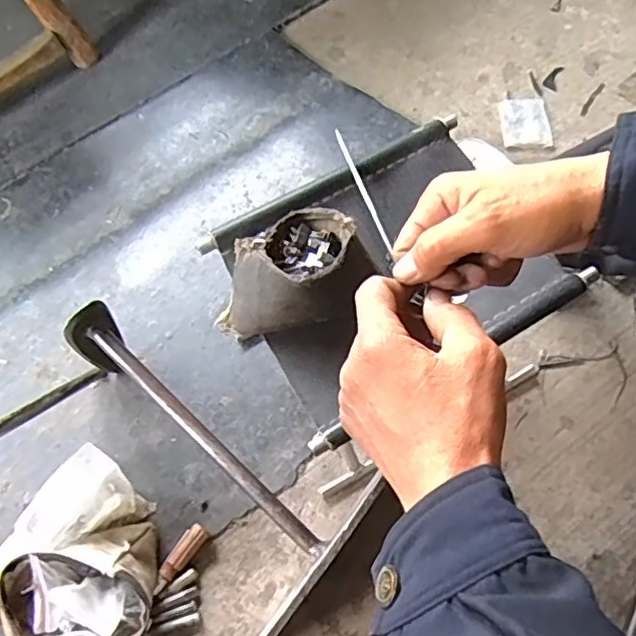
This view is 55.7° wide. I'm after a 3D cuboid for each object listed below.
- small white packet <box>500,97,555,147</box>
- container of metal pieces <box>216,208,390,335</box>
[{"bbox_3d":[0.319,-0.302,0.923,0.074,0.006,0.094,2,65,0],"label":"small white packet"},{"bbox_3d":[-0.016,-0.043,0.528,0.114,0.078,0.128,21,67,13],"label":"container of metal pieces"}]

